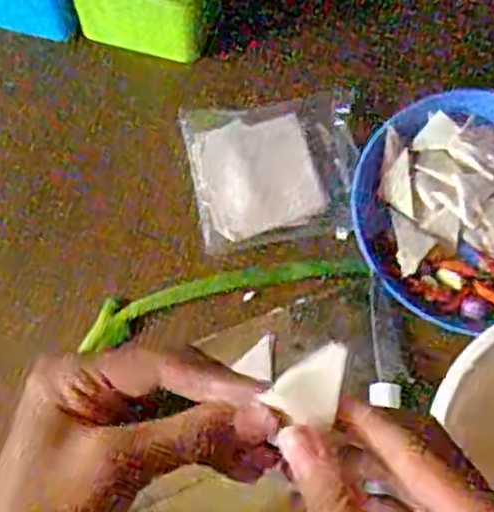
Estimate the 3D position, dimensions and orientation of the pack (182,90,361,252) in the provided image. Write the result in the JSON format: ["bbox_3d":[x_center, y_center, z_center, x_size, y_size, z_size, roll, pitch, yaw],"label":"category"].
[{"bbox_3d":[0.027,-0.076,0.686,0.150,0.015,0.131,-7,73,-4],"label":"pack"}]

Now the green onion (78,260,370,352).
[{"bbox_3d":[-0.021,0.032,0.649,0.242,0.011,0.052,-13,65,-2],"label":"green onion"}]

